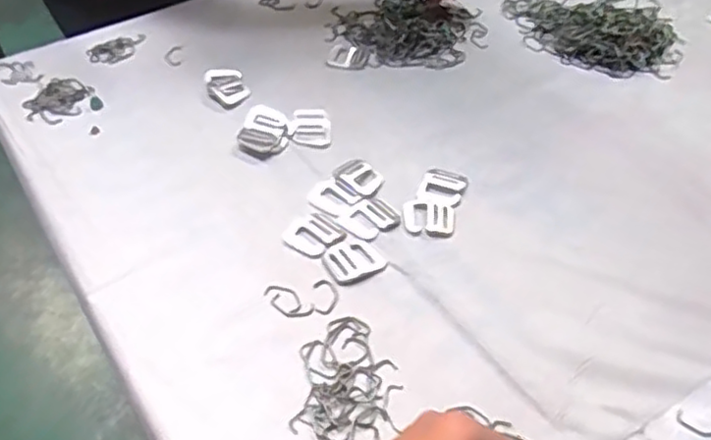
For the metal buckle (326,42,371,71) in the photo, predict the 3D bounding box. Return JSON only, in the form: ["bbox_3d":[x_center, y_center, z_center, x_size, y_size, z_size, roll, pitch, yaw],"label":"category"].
[{"bbox_3d":[-0.008,-0.194,0.795,0.047,0.004,0.056,12,47,11],"label":"metal buckle"}]

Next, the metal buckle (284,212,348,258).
[{"bbox_3d":[-0.035,0.013,0.591,0.045,0.004,0.044,-34,55,-29],"label":"metal buckle"}]

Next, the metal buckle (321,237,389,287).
[{"bbox_3d":[-0.002,0.035,0.574,0.046,0.004,0.044,-25,51,-23],"label":"metal buckle"}]

